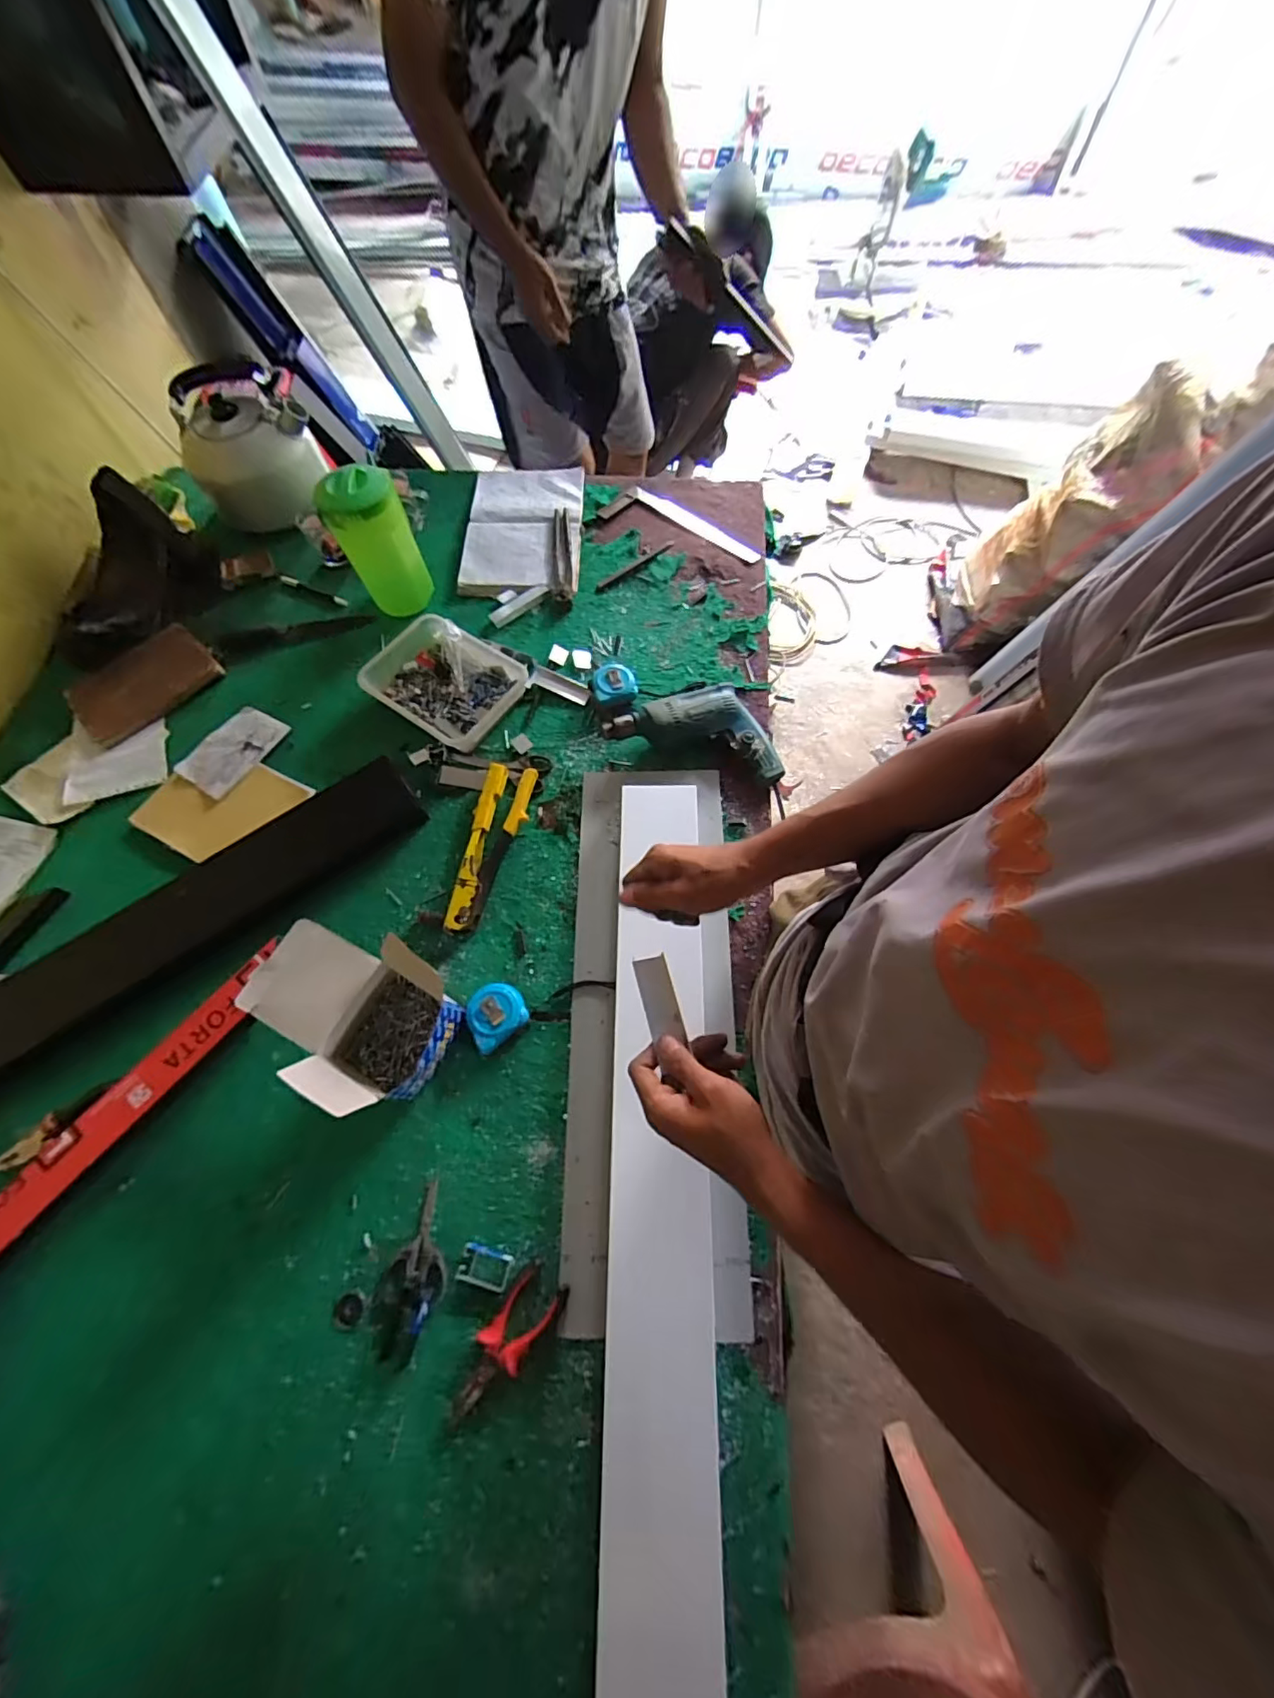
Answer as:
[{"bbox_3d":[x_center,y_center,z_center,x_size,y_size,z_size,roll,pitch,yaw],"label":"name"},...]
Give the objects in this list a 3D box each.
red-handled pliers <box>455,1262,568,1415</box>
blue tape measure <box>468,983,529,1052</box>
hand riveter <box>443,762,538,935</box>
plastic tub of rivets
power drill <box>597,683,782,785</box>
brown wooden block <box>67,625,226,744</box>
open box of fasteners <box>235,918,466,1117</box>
[{"bbox_3d":[-0.132,0.497,0.562,0.050,0.016,0.134,37,73,15],"label":"red-handled pliers"},{"bbox_3d":[-0.172,0.200,0.675,0.070,0.030,0.064,-39,72,-14],"label":"blue tape measure"},{"bbox_3d":[-0.197,-0.004,0.765,0.072,0.033,0.243,7,67,4],"label":"hand riveter"},{"bbox_3d":[-0.293,-0.255,0.859,0.225,0.056,0.173,31,71,13],"label":"plastic tub of rivets"},{"bbox_3d":[0.095,-0.185,0.818,0.250,0.065,0.128,15,68,7],"label":"power drill"},{"bbox_3d":[-0.793,-0.268,0.892,0.126,0.022,0.210,38,73,15],"label":"brown wooden block"},{"bbox_3d":[-0.313,0.183,0.642,0.204,0.121,0.157,33,72,14],"label":"open box of fasteners"}]

